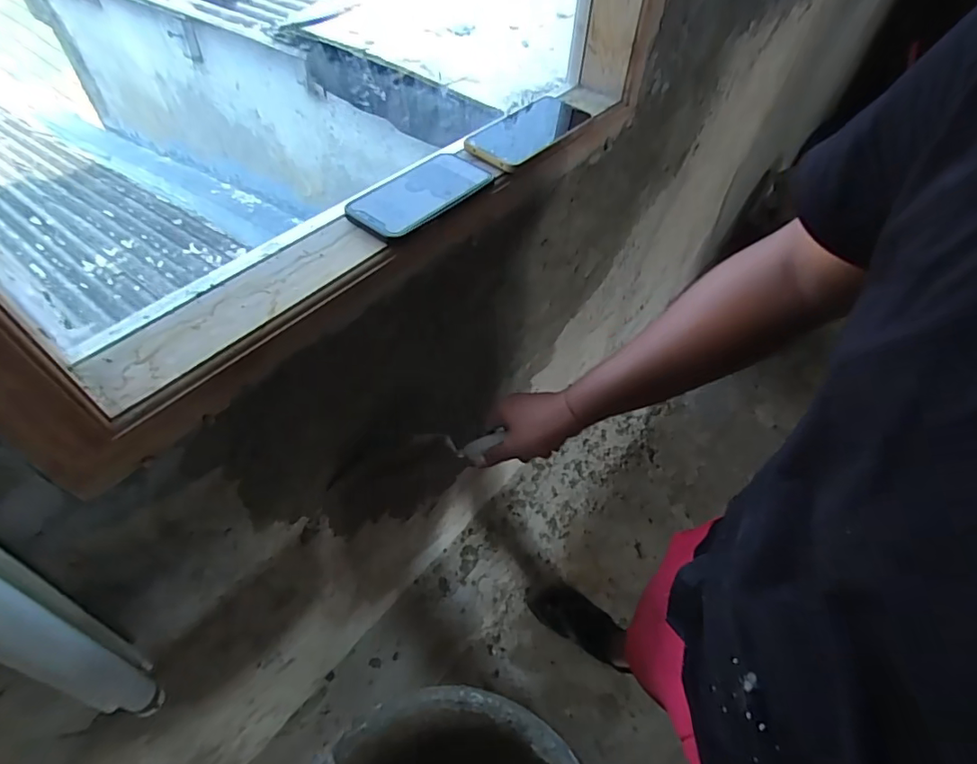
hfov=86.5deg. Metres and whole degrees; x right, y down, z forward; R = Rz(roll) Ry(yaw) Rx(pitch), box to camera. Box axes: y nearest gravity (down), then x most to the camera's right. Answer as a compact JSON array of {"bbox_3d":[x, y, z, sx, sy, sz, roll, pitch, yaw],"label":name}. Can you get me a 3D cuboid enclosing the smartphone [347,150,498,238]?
[{"bbox_3d":[-0.068,-0.195,0.533,0.076,0.009,0.155,36,59,22],"label":"smartphone"}]

